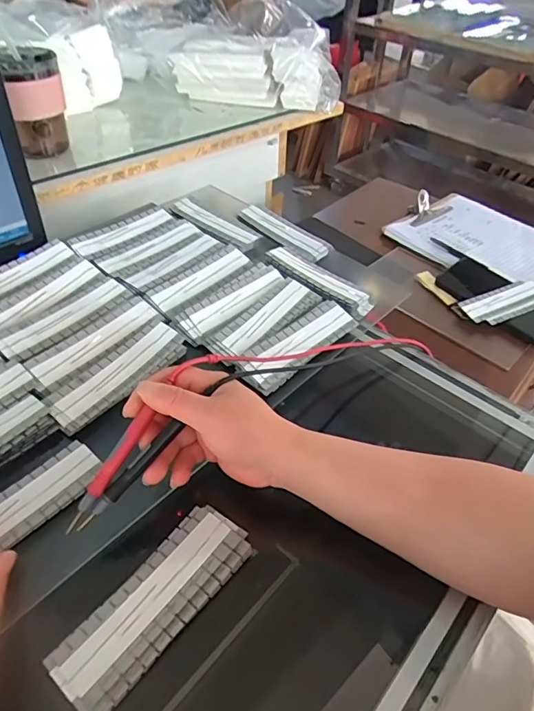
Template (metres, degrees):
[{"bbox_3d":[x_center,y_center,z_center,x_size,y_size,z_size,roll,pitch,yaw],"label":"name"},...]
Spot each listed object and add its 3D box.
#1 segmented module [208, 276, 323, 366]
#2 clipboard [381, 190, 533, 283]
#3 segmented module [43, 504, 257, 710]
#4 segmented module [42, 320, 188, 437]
[{"bbox_3d":[-0.002,-0.038,0.484,0.046,0.011,0.137,31,52,23],"label":"segmented module"},{"bbox_3d":[0.368,-0.176,0.771,0.217,0.019,0.309,-29,52,-31],"label":"clipboard"},{"bbox_3d":[-0.069,0.156,0.310,0.050,0.008,0.133,32,53,24],"label":"segmented module"},{"bbox_3d":[-0.131,0.013,0.426,0.046,0.012,0.131,32,53,23],"label":"segmented module"}]

